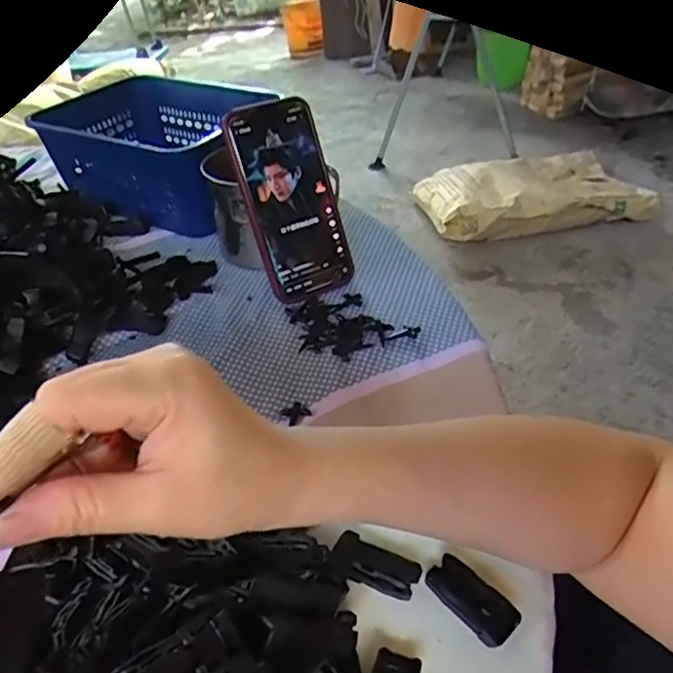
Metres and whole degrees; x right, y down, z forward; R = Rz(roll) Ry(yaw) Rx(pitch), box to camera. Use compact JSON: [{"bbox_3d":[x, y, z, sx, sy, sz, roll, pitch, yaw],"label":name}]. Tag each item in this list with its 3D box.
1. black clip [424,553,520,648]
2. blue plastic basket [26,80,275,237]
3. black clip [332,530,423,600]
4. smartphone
[{"bbox_3d":[0.067,0.132,0.295,0.022,0.011,0.047,-31,48,-28],"label":"black clip"},{"bbox_3d":[-0.186,-0.216,0.658,0.263,0.088,0.177,22,47,27],"label":"blue plastic basket"},{"bbox_3d":[0.020,0.118,0.305,0.045,0.012,0.021,22,44,3],"label":"black clip"},{"bbox_3d":[-0.036,-0.112,0.489,0.074,0.158,0.011,-22,15,-20],"label":"smartphone"}]

